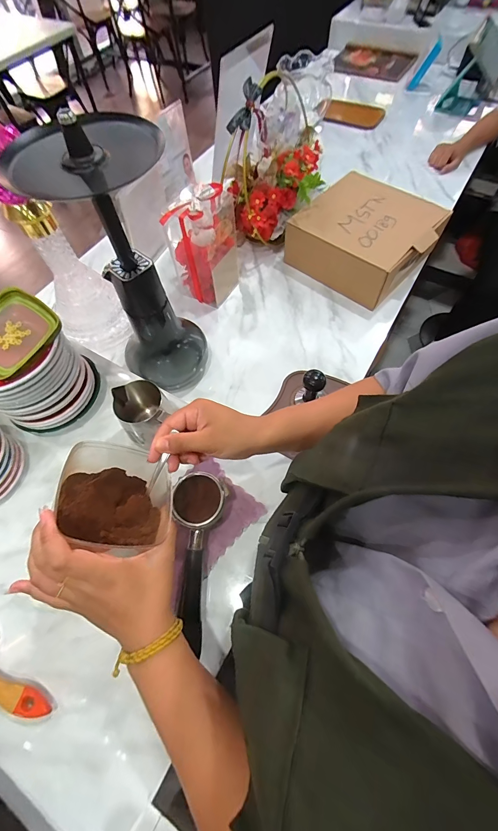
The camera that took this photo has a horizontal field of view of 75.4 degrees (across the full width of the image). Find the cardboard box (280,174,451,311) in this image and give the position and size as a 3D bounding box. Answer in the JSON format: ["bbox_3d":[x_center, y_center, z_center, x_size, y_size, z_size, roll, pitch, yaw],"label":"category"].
[{"bbox_3d":[0.268,-0.408,0.740,0.272,0.109,0.261,36,69,18],"label":"cardboard box"}]

